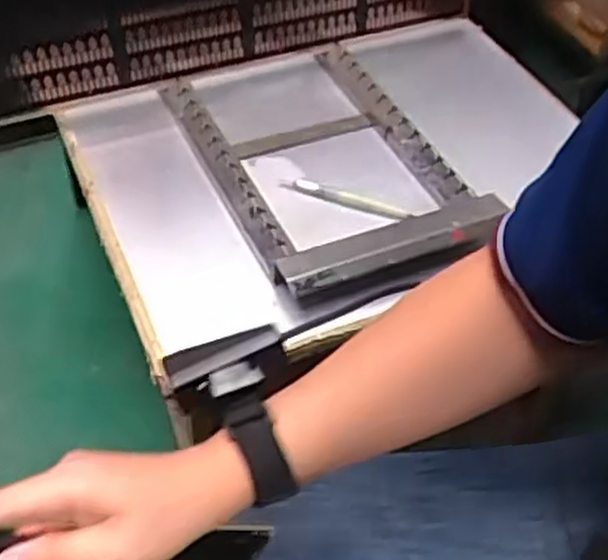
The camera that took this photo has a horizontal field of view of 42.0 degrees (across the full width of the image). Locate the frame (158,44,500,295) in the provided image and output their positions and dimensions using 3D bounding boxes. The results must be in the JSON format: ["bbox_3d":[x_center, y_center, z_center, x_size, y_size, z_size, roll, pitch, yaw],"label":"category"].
[{"bbox_3d":[0.016,-0.111,0.706,0.195,0.040,0.301,-19,52,-19],"label":"frame"}]

